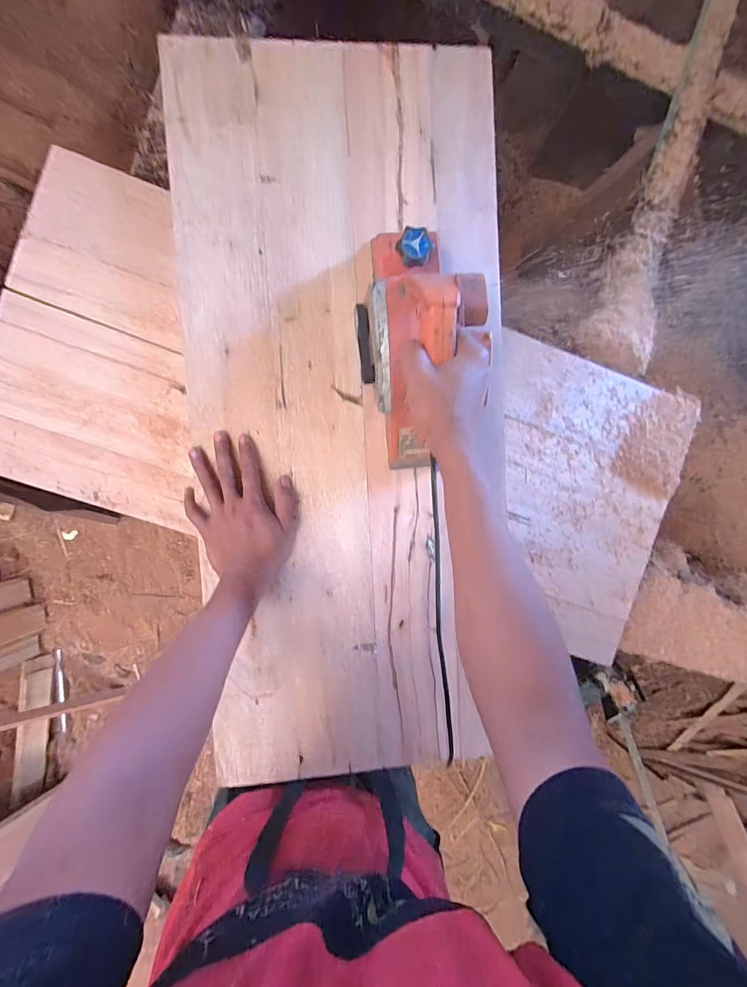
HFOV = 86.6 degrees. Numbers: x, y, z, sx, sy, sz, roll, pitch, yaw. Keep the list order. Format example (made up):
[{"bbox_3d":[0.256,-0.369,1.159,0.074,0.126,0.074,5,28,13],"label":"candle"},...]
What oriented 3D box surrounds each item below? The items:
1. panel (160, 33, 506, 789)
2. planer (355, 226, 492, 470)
[{"bbox_3d":[-0.027,-0.095,0.508,0.399,0.015,0.912,-3,92,-5],"label":"panel"},{"bbox_3d":[0.057,-0.166,0.420,0.131,0.151,0.270,-7,94,-6],"label":"planer"}]

